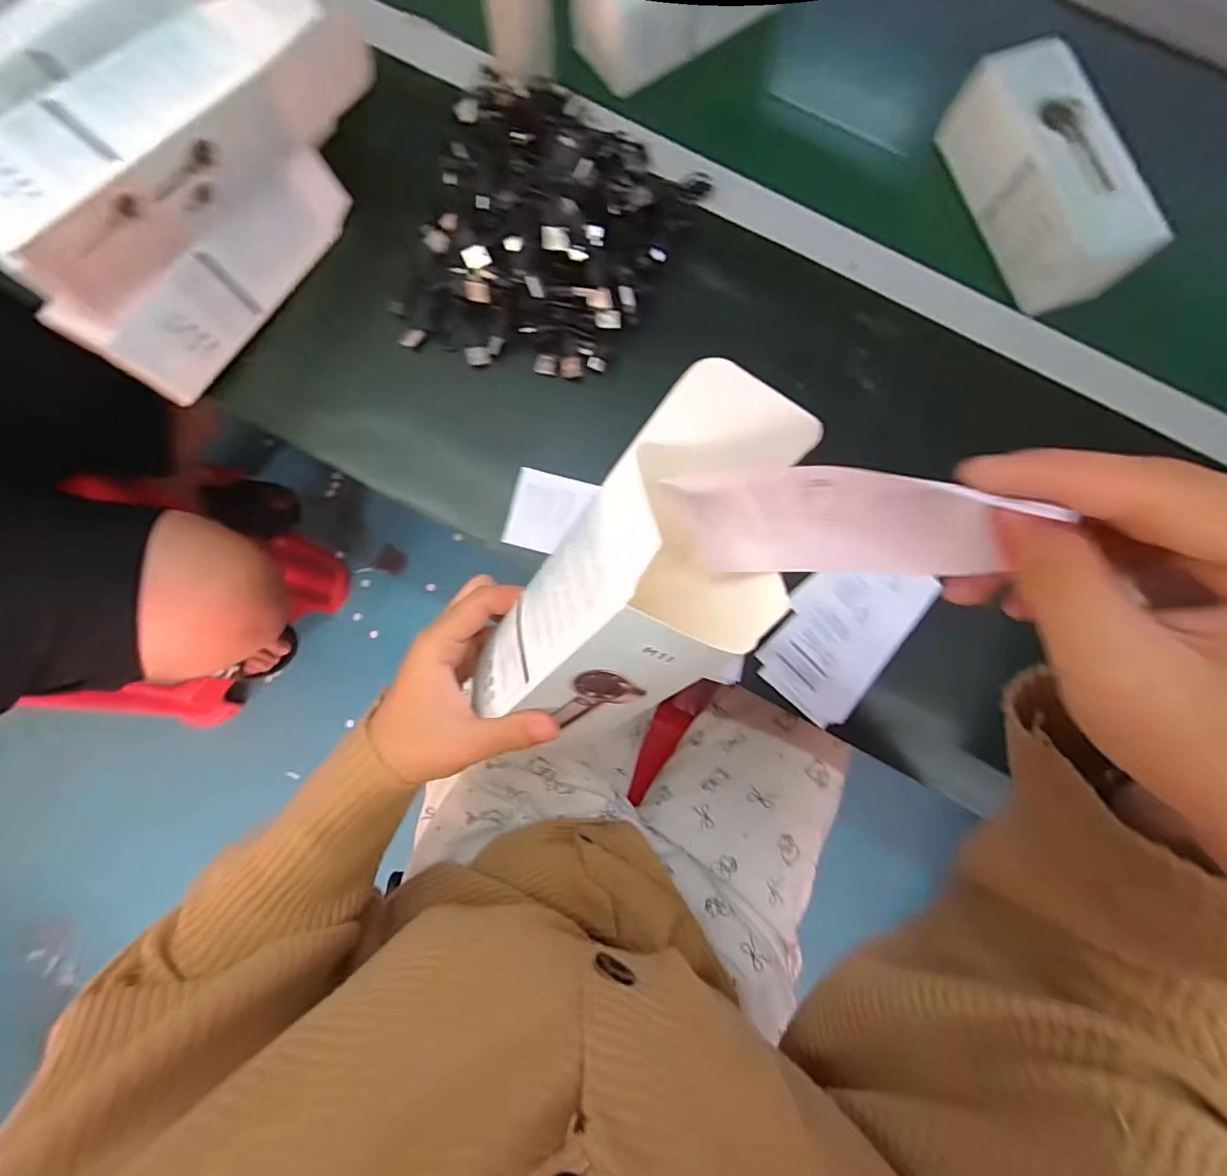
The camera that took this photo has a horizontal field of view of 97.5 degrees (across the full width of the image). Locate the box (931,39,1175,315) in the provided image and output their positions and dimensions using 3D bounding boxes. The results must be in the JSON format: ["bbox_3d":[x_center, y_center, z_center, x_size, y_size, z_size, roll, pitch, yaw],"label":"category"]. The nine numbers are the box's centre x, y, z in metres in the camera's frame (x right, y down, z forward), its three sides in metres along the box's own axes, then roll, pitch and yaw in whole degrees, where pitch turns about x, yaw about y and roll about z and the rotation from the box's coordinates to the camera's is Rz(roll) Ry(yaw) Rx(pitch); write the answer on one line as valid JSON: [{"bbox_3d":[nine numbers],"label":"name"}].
[{"bbox_3d":[0.304,-0.292,0.377,0.062,0.060,0.169,-16,81,-5],"label":"box"}]

